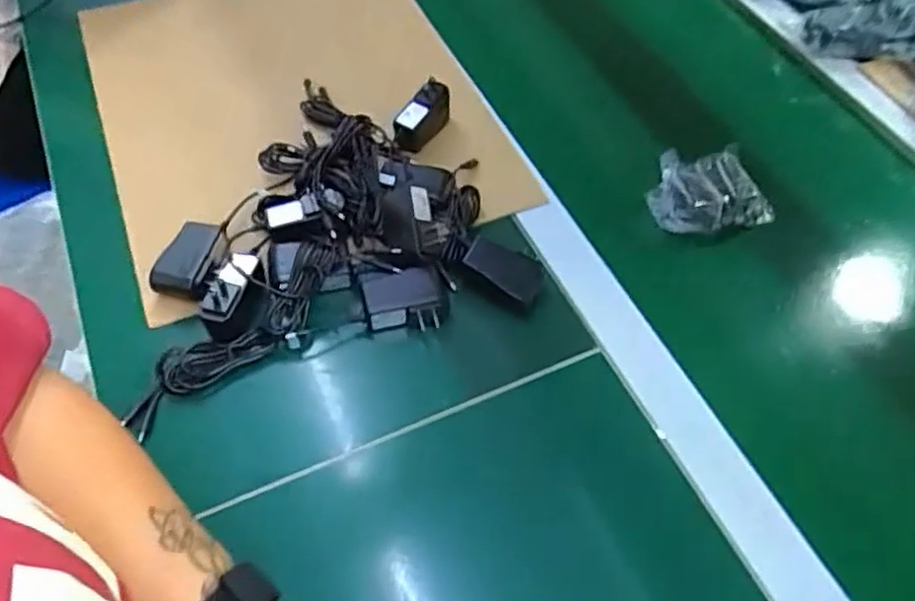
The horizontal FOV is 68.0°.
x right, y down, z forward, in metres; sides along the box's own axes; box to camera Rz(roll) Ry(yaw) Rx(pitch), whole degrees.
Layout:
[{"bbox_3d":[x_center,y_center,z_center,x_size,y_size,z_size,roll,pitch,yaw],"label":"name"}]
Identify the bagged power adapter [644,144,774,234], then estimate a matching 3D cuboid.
[{"bbox_3d":[0.251,-0.109,0.675,0.107,0.045,0.080,-13,58,-14],"label":"bagged power adapter"}]

